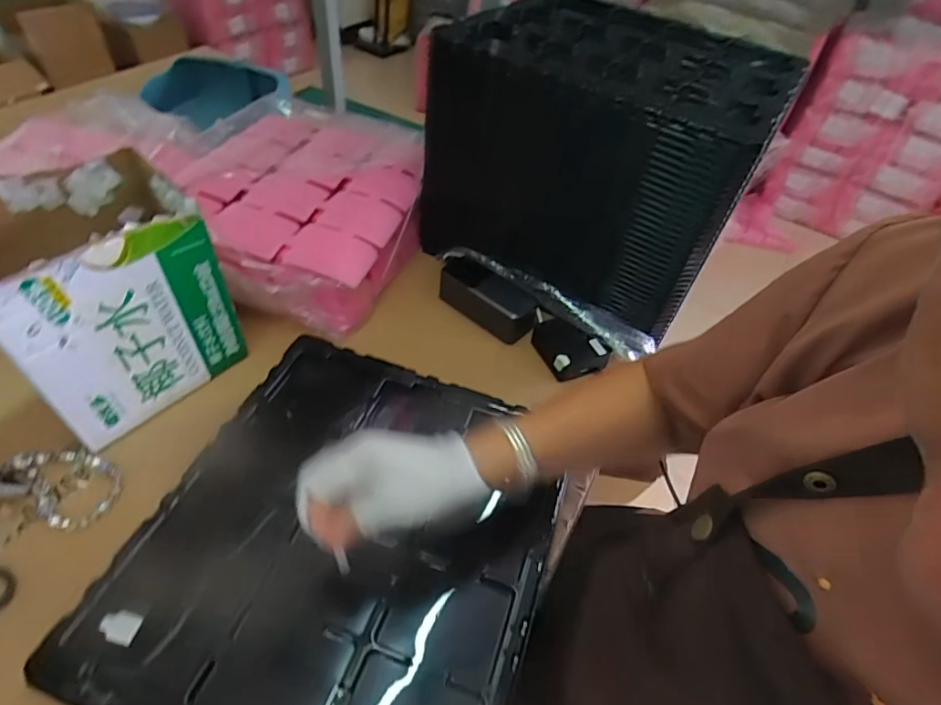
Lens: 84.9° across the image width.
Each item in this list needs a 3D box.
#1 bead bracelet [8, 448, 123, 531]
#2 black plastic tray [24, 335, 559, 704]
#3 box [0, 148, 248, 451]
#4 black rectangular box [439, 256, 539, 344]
[{"bbox_3d":[-0.380,0.119,0.481,0.105,0.014,0.064,26,50,14],"label":"bead bracelet"},{"bbox_3d":[-0.104,0.160,0.464,0.324,0.033,0.363,17,48,11],"label":"black plastic tray"},{"bbox_3d":[-0.358,-0.058,0.512,0.146,0.197,0.185,35,56,24],"label":"box"},{"bbox_3d":[0.019,-0.075,0.691,0.150,0.060,0.052,34,52,20],"label":"black rectangular box"}]

